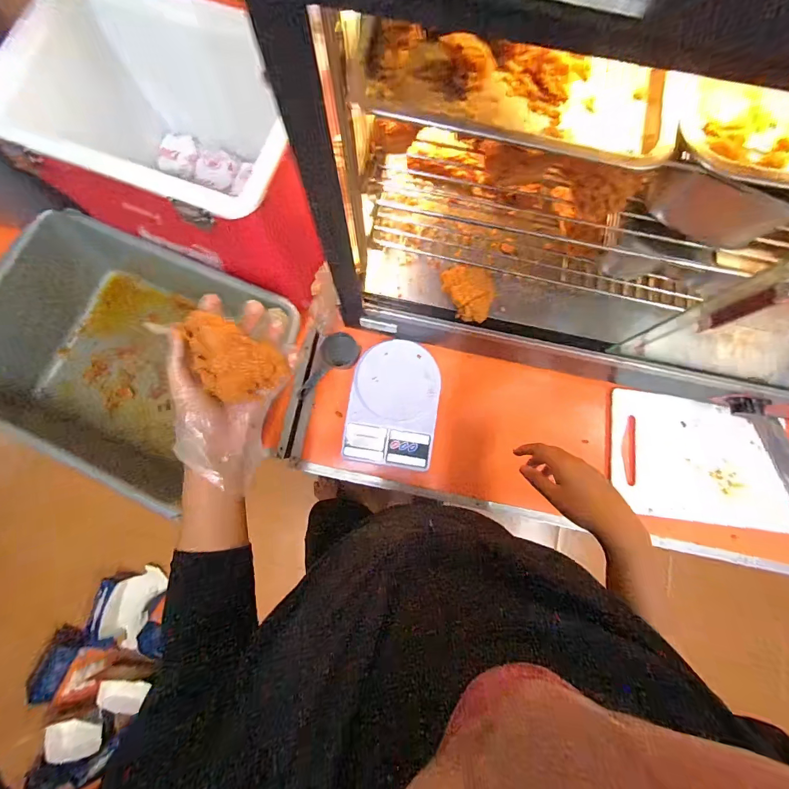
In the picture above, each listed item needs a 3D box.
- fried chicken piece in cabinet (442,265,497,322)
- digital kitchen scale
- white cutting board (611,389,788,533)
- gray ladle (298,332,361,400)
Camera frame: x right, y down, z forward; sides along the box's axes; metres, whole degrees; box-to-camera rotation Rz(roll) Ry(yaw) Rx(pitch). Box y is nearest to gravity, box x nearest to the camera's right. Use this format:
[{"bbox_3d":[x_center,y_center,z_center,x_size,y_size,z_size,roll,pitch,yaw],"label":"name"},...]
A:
[{"bbox_3d":[0.113,-0.145,0.579,0.068,0.052,0.084,-21,81,-3],"label":"fried chicken piece in cabinet"},{"bbox_3d":[-0.001,0.015,0.684,0.151,0.035,0.208,8,80,2],"label":"digital kitchen scale"},{"bbox_3d":[0.524,0.112,0.690,0.294,0.015,0.207,7,80,2],"label":"white cutting board"},{"bbox_3d":[-0.122,-0.051,0.696,0.135,0.027,0.059,-40,82,-6],"label":"gray ladle"}]

